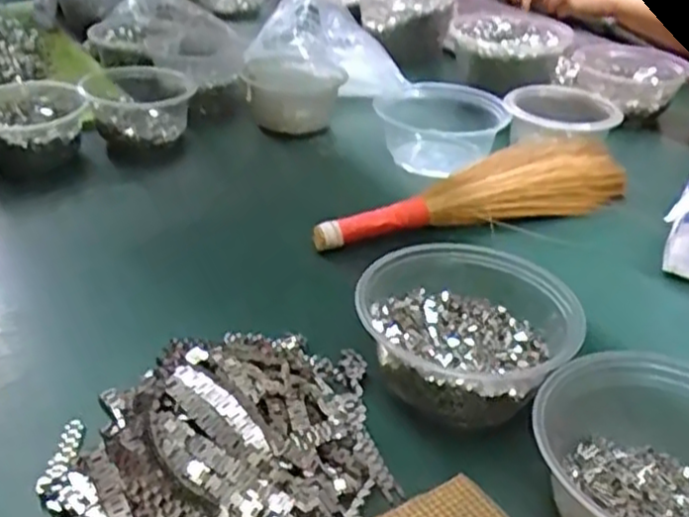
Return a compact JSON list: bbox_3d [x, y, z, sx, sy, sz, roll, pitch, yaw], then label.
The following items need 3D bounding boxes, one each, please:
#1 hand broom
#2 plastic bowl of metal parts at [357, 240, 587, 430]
[{"bbox_3d":[0.122,-0.055,0.651,0.320,0.056,0.065,-14,36,-27],"label":"hand broom"},{"bbox_3d":[0.075,0.043,0.464,0.126,0.071,0.116,3,31,-2],"label":"plastic bowl of metal parts"}]

